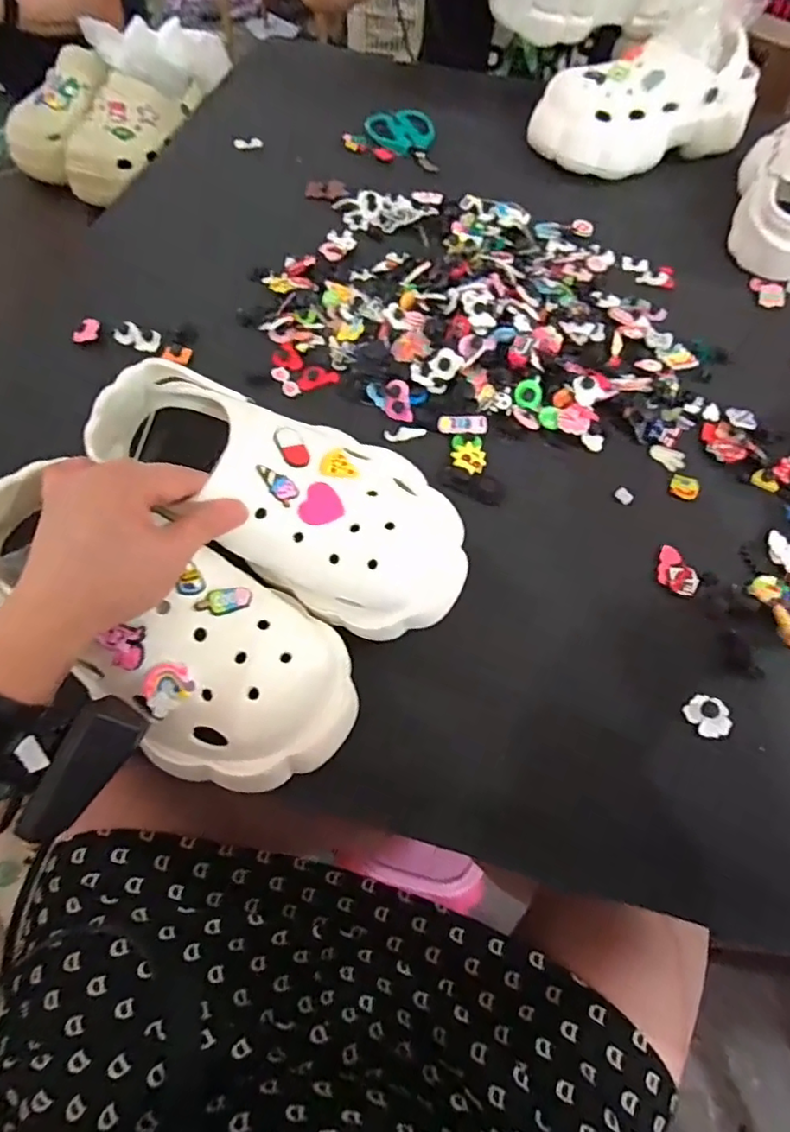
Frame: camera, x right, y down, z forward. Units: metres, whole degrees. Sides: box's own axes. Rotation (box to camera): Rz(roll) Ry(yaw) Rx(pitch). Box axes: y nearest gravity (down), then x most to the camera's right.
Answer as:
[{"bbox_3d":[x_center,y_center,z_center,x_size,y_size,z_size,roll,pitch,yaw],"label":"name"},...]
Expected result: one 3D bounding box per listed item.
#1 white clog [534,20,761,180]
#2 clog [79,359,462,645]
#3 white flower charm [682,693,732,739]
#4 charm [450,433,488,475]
[{"bbox_3d":[0.287,-0.539,0.692,0.245,0.109,0.109,-18,63,-11],"label":"white clog"},{"bbox_3d":[-0.068,-0.051,0.390,0.250,0.074,0.109,32,65,2],"label":"clog"},{"bbox_3d":[0.210,0.099,0.393,0.027,0.007,0.029,-25,65,-14],"label":"white flower charm"},{"bbox_3d":[0.062,-0.095,0.497,0.027,0.007,0.037,4,61,0],"label":"charm"}]

